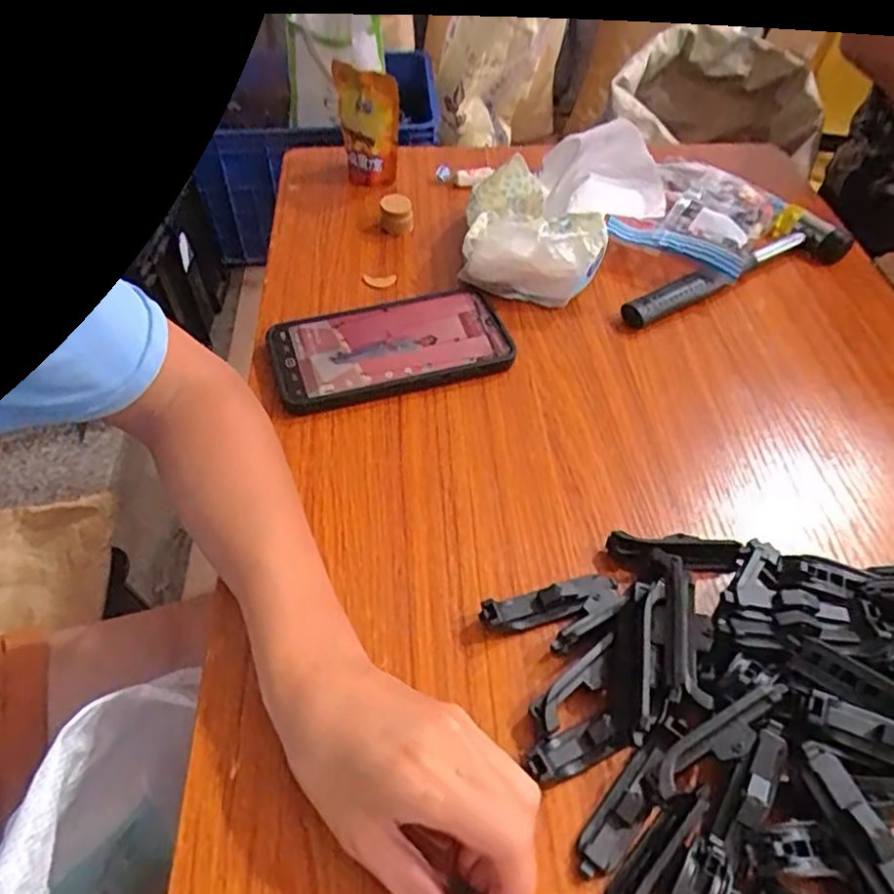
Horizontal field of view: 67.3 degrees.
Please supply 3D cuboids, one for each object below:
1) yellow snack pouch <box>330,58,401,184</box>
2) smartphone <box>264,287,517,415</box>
[{"bbox_3d":[-0.073,-0.284,0.600,0.060,0.098,0.024,21,45,14],"label":"yellow snack pouch"},{"bbox_3d":[-0.040,-0.069,0.469,0.159,0.016,0.082,-14,52,-13],"label":"smartphone"}]

